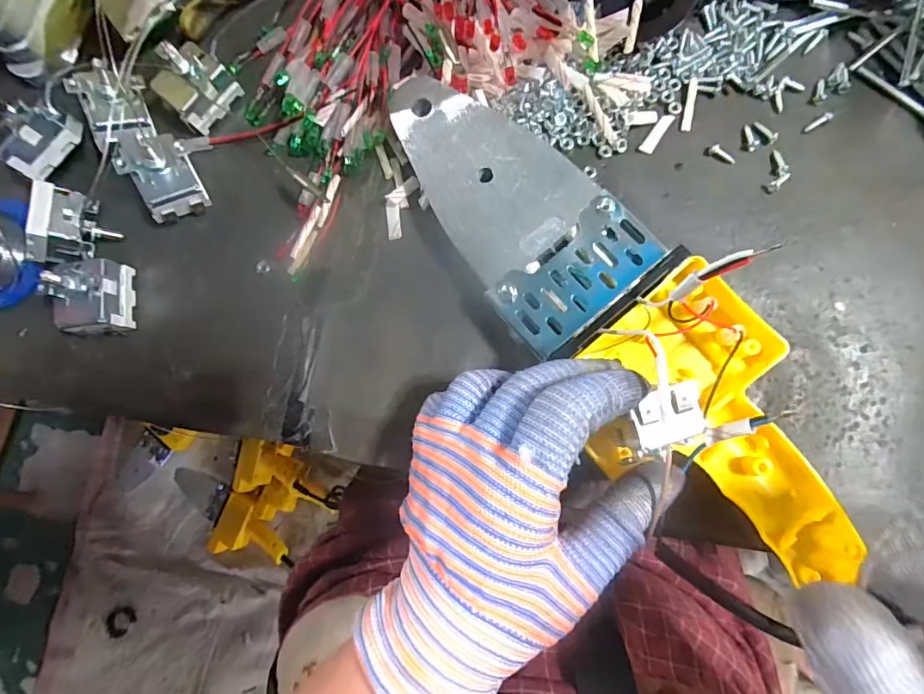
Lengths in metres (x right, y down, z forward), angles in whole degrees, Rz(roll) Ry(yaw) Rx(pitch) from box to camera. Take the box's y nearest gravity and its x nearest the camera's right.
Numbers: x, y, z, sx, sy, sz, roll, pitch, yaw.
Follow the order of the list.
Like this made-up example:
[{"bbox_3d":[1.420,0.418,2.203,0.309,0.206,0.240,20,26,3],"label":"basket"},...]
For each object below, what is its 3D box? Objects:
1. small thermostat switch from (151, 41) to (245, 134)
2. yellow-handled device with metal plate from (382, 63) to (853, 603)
[{"bbox_3d":[-0.151,-0.148,0.269,0.036,0.026,0.030,-41,81,-2],"label":"small thermostat switch"},{"bbox_3d":[0.067,-0.020,0.227,0.090,0.042,0.294,-43,83,2],"label":"yellow-handled device with metal plate"}]

